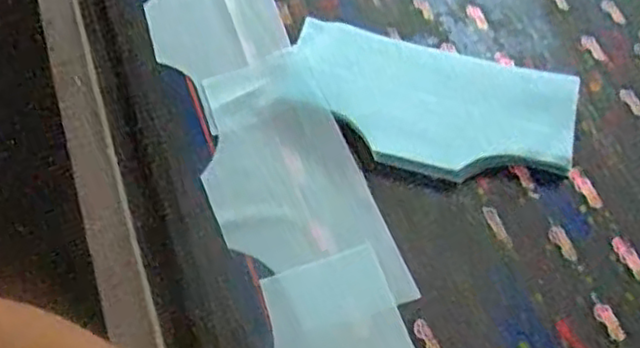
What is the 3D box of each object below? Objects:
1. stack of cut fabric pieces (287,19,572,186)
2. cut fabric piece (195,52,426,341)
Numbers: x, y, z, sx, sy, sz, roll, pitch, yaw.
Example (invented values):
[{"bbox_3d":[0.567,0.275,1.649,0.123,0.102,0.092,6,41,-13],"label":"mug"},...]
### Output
[{"bbox_3d":[0.105,-0.069,0.657,0.275,0.020,0.145,17,57,6],"label":"stack of cut fabric pieces"},{"bbox_3d":[-0.031,0.009,0.619,0.135,0.008,0.273,-20,62,-11],"label":"cut fabric piece"}]

